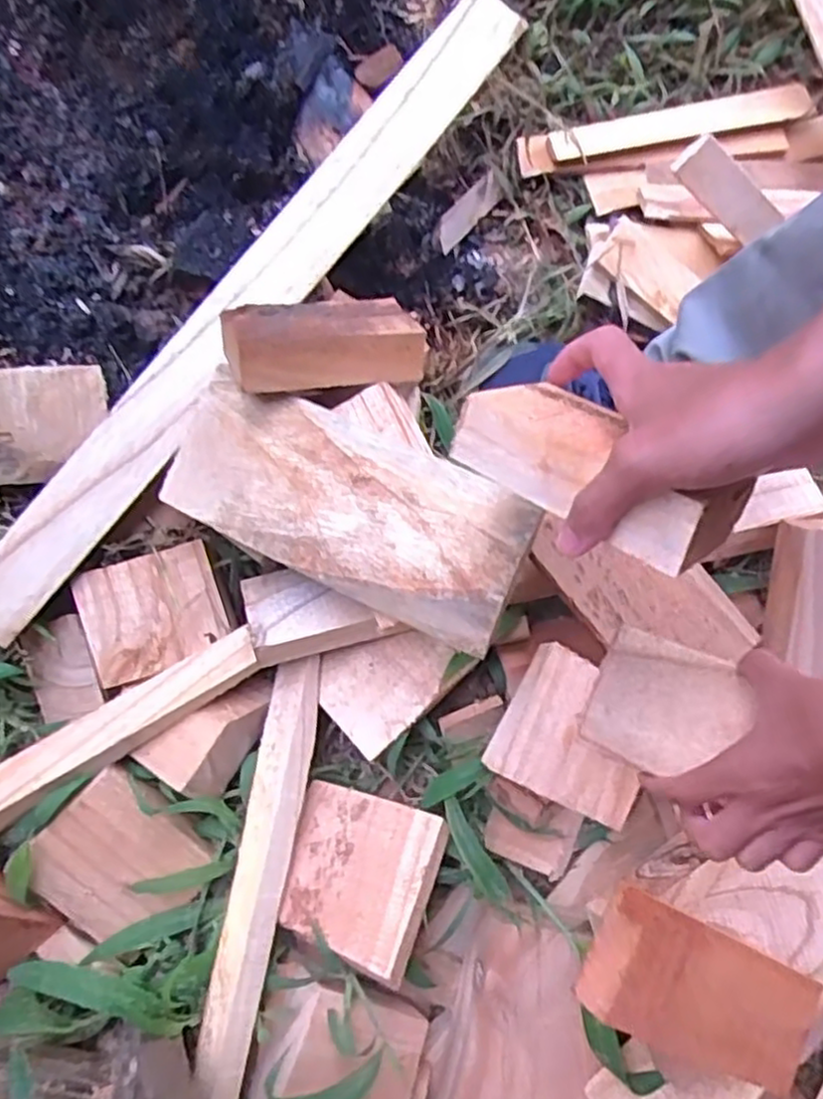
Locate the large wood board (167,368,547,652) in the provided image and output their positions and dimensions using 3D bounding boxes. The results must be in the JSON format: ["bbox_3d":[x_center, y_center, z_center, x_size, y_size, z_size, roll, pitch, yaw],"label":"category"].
[{"bbox_3d":[-0.052,-0.033,0.528,0.273,0.016,0.114,25,96,14],"label":"large wood board"}]

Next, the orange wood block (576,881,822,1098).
[{"bbox_3d":[0.204,0.311,0.510,0.204,0.035,0.084,31,72,-16],"label":"orange wood block"}]

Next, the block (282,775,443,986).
[{"bbox_3d":[-0.043,0.256,0.570,0.113,0.018,0.117,8,58,21],"label":"block"}]

